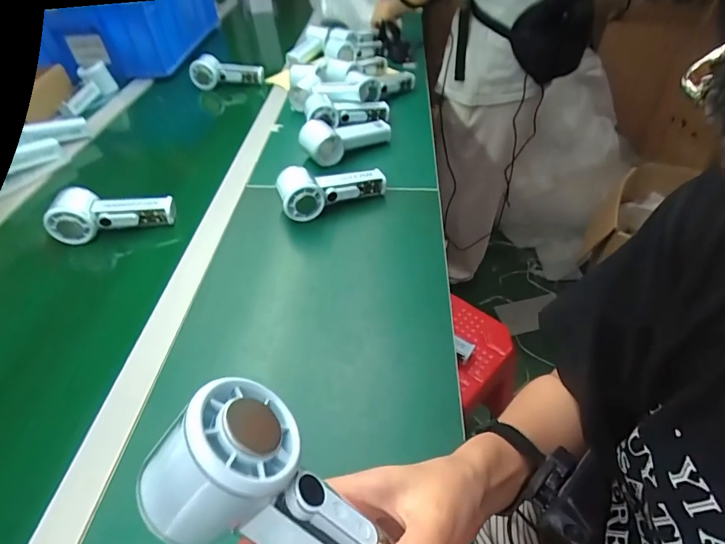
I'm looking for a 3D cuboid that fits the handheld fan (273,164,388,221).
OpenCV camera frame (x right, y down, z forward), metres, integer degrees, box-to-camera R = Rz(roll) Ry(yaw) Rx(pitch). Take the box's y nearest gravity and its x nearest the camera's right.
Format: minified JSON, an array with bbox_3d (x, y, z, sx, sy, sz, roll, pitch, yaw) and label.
[{"bbox_3d":[-0.040,-0.118,0.589,0.154,0.052,0.059,-9,46,-5],"label":"handheld fan"}]

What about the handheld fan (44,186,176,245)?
[{"bbox_3d":[-0.345,-0.087,0.581,0.154,0.056,0.048,-12,46,-8],"label":"handheld fan"}]

